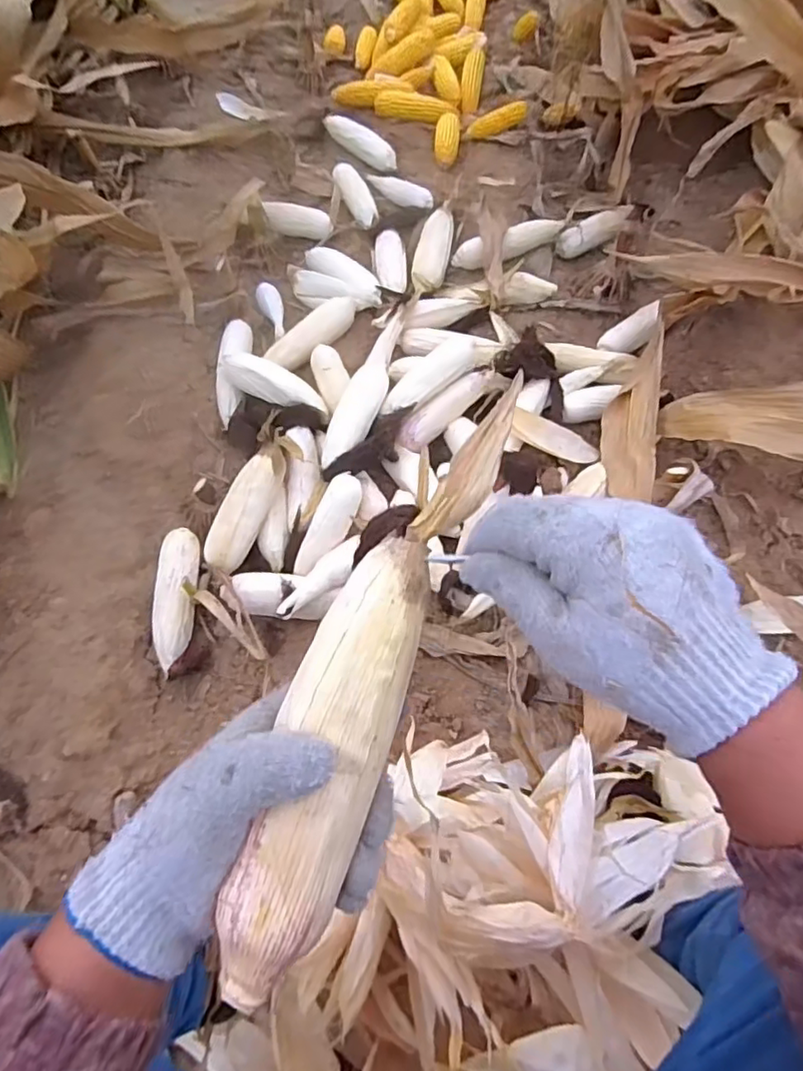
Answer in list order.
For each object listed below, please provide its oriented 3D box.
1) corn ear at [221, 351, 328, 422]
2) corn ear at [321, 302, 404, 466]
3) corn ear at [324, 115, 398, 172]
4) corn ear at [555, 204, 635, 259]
[{"bbox_3d":[-0.201,-0.242,0.970,0.199,0.045,0.061,24,68,12],"label":"corn ear"},{"bbox_3d":[-0.053,-0.234,0.964,0.064,0.059,0.337,14,66,8],"label":"corn ear"},{"bbox_3d":[-0.091,-0.849,1.295,0.184,0.044,0.063,37,70,3],"label":"corn ear"},{"bbox_3d":[0.393,-0.595,1.178,0.186,0.046,0.048,-25,66,-10],"label":"corn ear"}]

